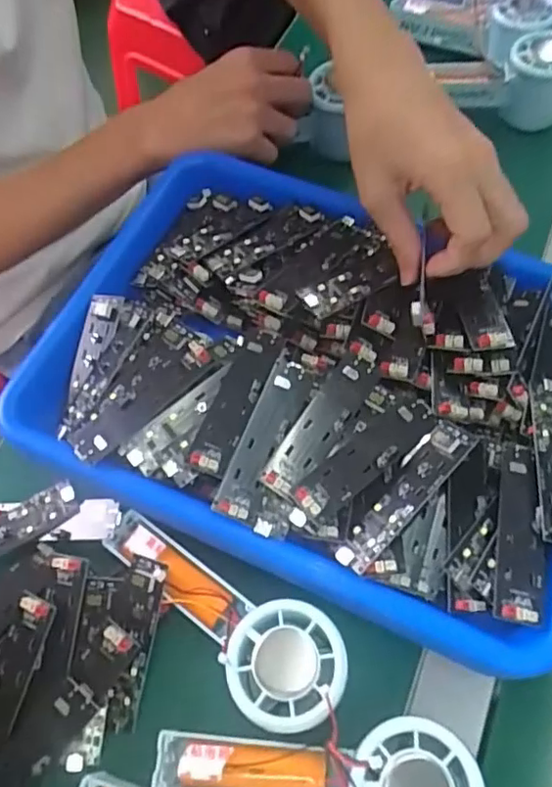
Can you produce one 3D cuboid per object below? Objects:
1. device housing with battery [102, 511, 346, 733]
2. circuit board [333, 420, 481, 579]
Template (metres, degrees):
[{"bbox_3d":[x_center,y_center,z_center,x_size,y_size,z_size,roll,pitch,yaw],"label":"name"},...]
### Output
[{"bbox_3d":[-0.031,0.111,0.312,0.150,0.020,0.053,28,65,32],"label":"device housing with battery"},{"bbox_3d":[0.066,0.052,0.306,0.022,0.010,0.092,39,82,18],"label":"circuit board"}]

